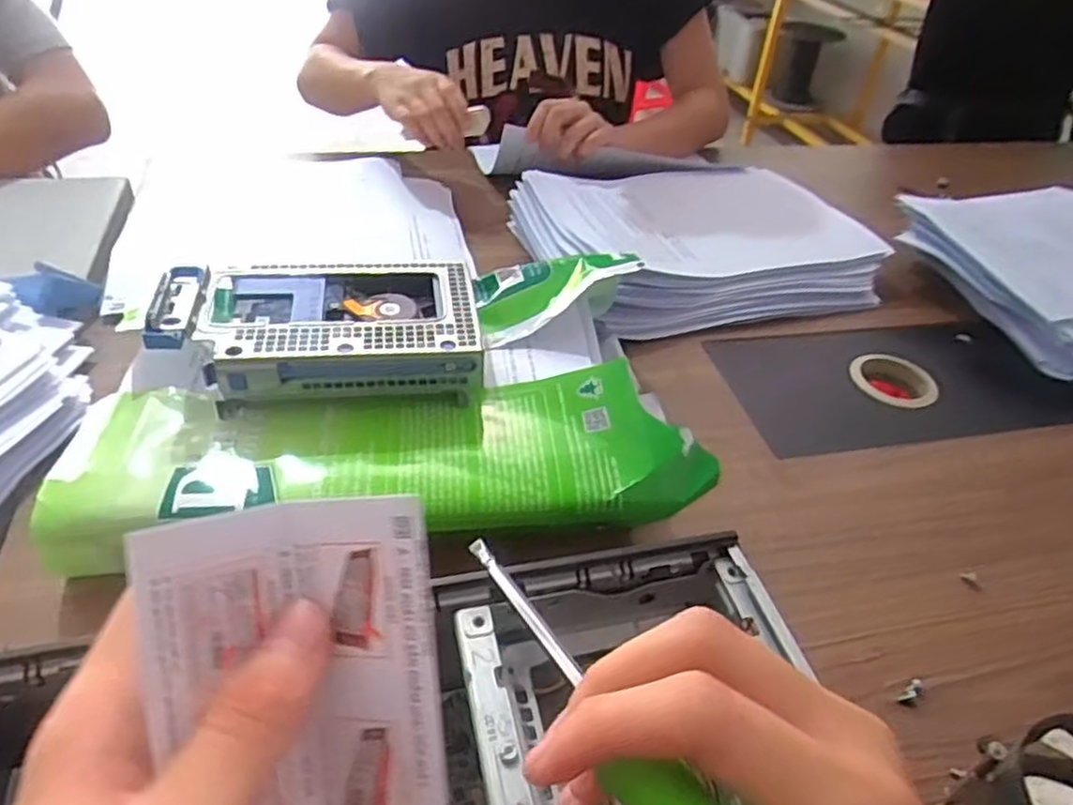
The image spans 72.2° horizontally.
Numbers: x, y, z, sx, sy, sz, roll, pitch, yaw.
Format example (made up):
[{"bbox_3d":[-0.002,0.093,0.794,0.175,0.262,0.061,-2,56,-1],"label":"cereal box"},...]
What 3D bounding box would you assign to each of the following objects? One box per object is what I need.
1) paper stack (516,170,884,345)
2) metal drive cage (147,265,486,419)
[{"bbox_3d":[0.158,-0.164,0.760,0.334,0.062,0.252,-13,44,-20],"label":"paper stack"},{"bbox_3d":[-0.133,-0.054,0.472,0.187,0.042,0.122,-3,41,-9],"label":"metal drive cage"}]

